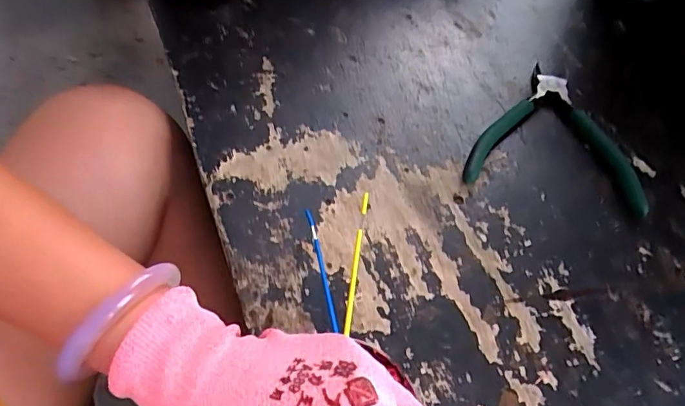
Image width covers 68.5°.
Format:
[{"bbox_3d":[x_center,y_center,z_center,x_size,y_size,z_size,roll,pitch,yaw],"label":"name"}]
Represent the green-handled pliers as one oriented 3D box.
[{"bbox_3d":[0.168,-0.058,0.398,0.132,0.014,0.128,11,57,6],"label":"green-handled pliers"}]

